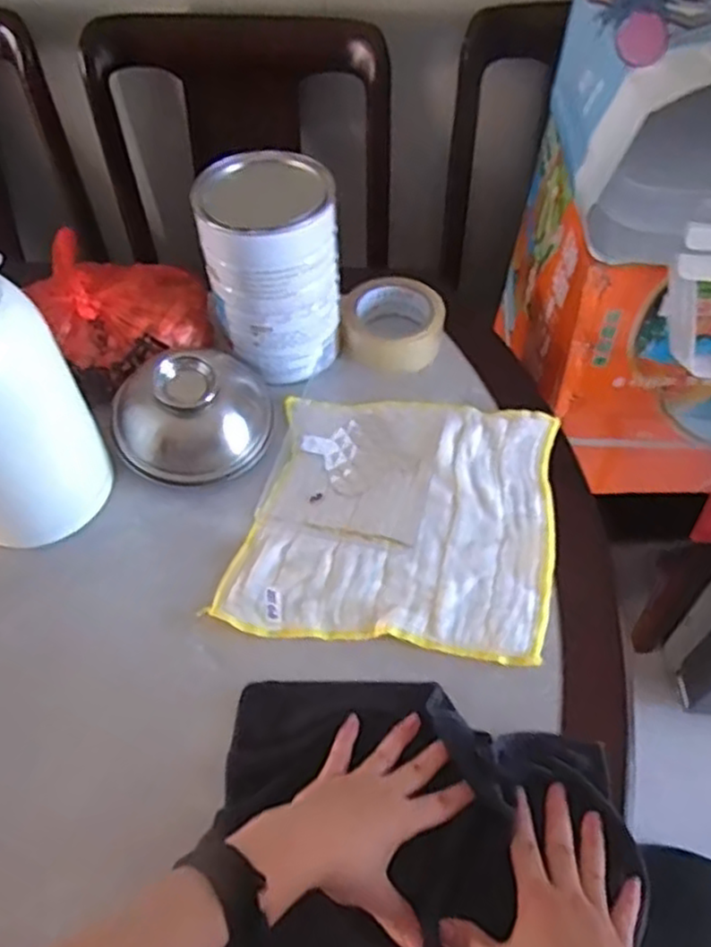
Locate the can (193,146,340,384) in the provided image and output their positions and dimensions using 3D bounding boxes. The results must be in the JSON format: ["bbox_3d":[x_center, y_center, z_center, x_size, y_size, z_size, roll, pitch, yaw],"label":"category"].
[{"bbox_3d":[-0.079,-0.195,0.705,0.123,0.195,0.116,-2,53,2],"label":"can"}]

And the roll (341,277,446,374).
[{"bbox_3d":[0.041,-0.164,0.769,0.104,0.040,0.100,-2,53,2],"label":"roll"}]

